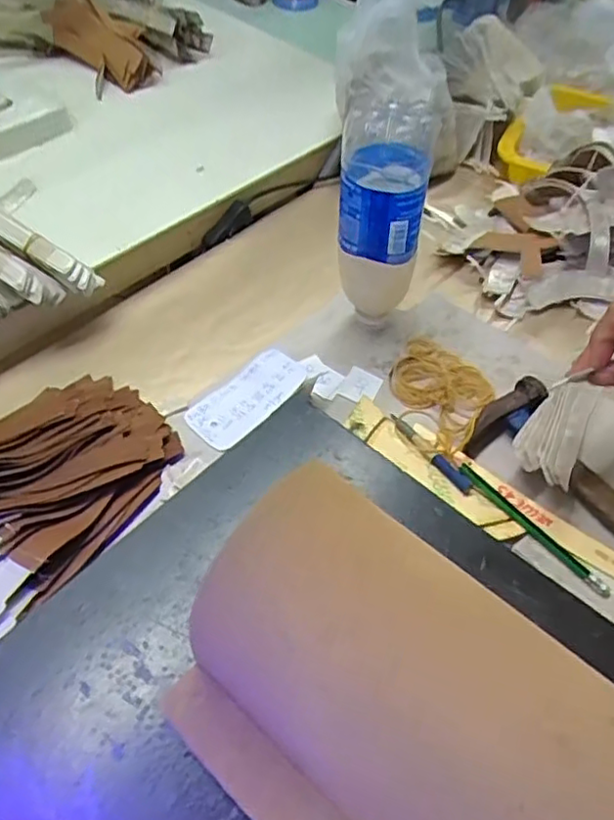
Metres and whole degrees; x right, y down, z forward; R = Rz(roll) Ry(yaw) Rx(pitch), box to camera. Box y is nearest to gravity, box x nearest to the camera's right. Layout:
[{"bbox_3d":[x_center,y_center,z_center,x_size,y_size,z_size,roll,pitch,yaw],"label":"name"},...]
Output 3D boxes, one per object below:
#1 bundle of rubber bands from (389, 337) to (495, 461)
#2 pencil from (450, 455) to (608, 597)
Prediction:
[{"bbox_3d":[0.107,-0.014,0.533,0.084,0.011,0.109,28,57,17],"label":"bundle of rubber bands"},{"bbox_3d":[0.162,0.083,0.465,0.014,0.010,0.137,-36,62,-26],"label":"pencil"}]

